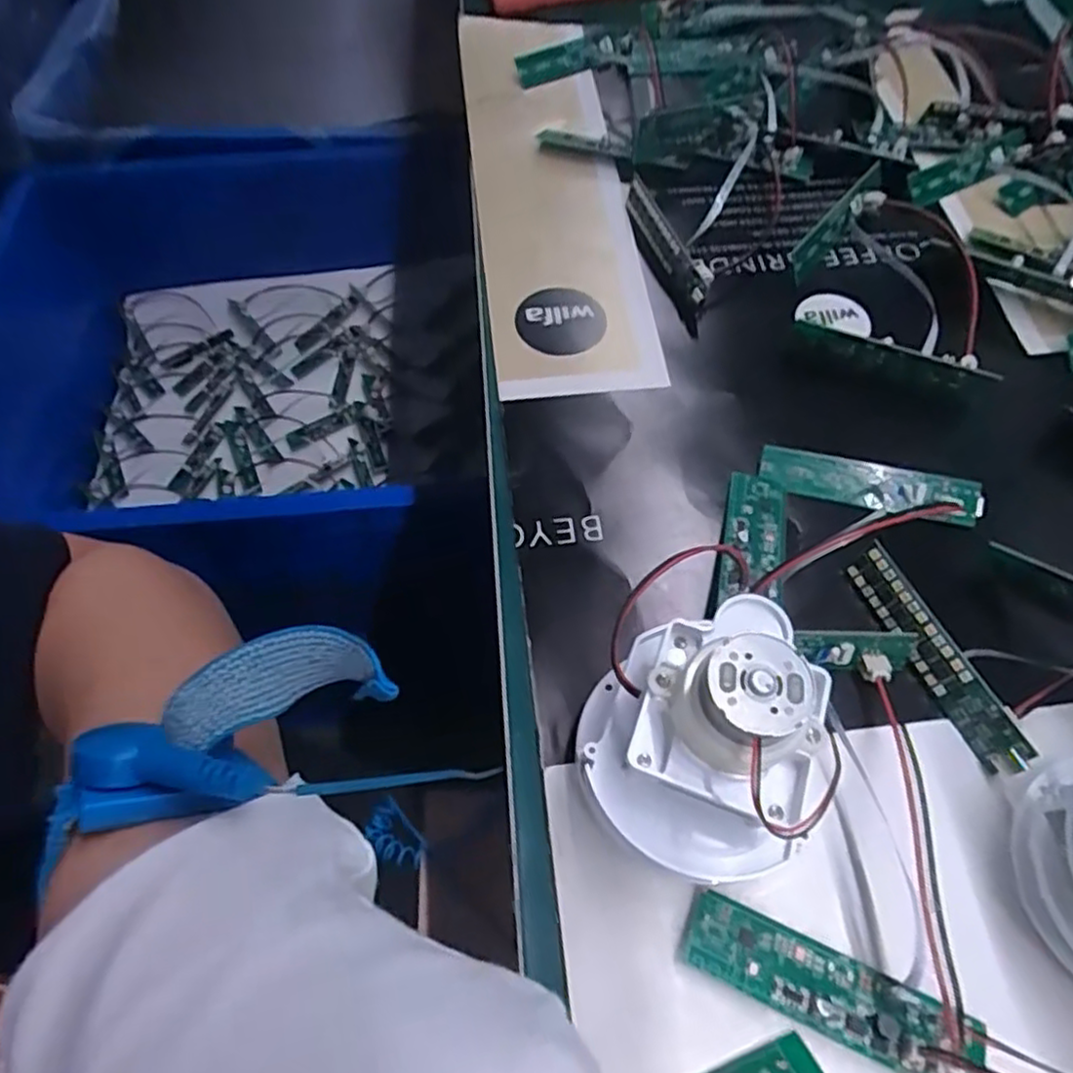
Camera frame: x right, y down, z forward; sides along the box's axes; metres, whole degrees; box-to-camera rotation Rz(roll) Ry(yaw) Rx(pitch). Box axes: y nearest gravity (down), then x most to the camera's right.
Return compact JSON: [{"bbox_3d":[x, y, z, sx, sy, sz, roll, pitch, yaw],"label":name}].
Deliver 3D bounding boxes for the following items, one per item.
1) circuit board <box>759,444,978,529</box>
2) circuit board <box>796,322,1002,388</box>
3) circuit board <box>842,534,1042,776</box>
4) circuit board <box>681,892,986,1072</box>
[{"bbox_3d":[0.131,-0.021,0.275,0.082,0.011,0.018,12,62,7],"label":"circuit board"},{"bbox_3d":[0.152,-0.077,0.301,0.079,0.019,0.009,20,64,11],"label":"circuit board"},{"bbox_3d":[0.136,0.041,0.239,0.004,0.017,0.081,-3,55,-38],"label":"circuit board"},{"bbox_3d":[0.082,0.128,0.195,0.080,0.012,0.021,22,64,12],"label":"circuit board"}]

